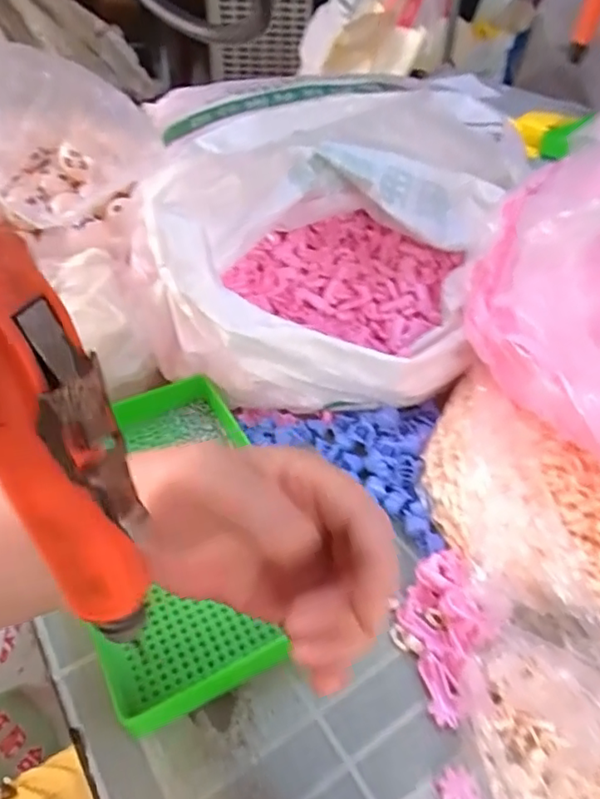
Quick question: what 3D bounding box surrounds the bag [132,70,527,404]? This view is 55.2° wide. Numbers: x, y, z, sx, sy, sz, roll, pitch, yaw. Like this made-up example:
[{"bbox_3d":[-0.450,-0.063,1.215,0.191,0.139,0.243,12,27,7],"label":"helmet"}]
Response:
[{"bbox_3d":[0.023,-0.156,0.554,0.326,0.166,0.321,11,45,11],"label":"bag"}]

